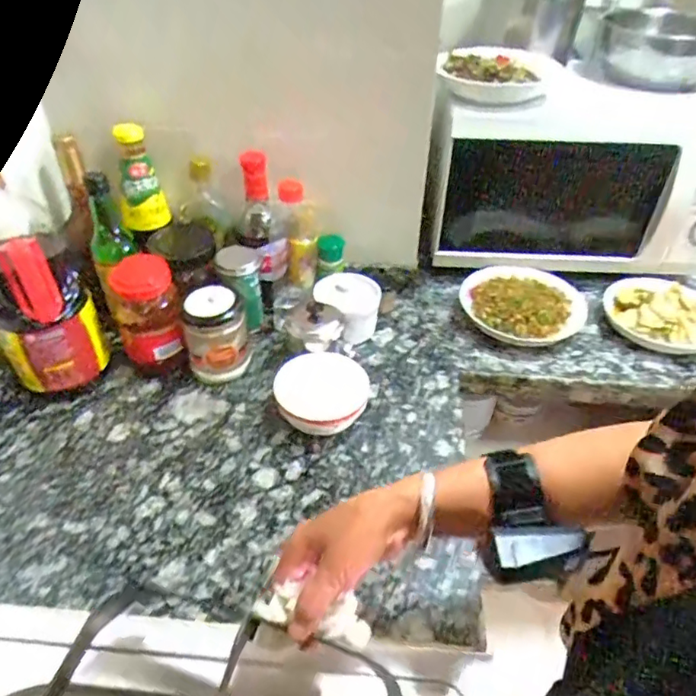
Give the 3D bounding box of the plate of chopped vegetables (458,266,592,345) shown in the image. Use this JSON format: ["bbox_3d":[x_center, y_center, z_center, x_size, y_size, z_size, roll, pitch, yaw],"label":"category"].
[{"bbox_3d":[0.288,-0.070,0.900,0.196,0.040,0.167,9,42,7],"label":"plate of chopped vegetables"}]

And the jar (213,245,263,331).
[{"bbox_3d":[-0.160,-0.089,0.829,0.053,0.125,0.048,13,43,14],"label":"jar"}]

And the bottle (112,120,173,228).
[{"bbox_3d":[-0.297,-0.241,0.784,0.062,0.134,0.053,-13,43,-15],"label":"bottle"}]

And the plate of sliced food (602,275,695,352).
[{"bbox_3d":[0.510,-0.061,0.898,0.170,0.041,0.178,23,45,21],"label":"plate of sliced food"}]

